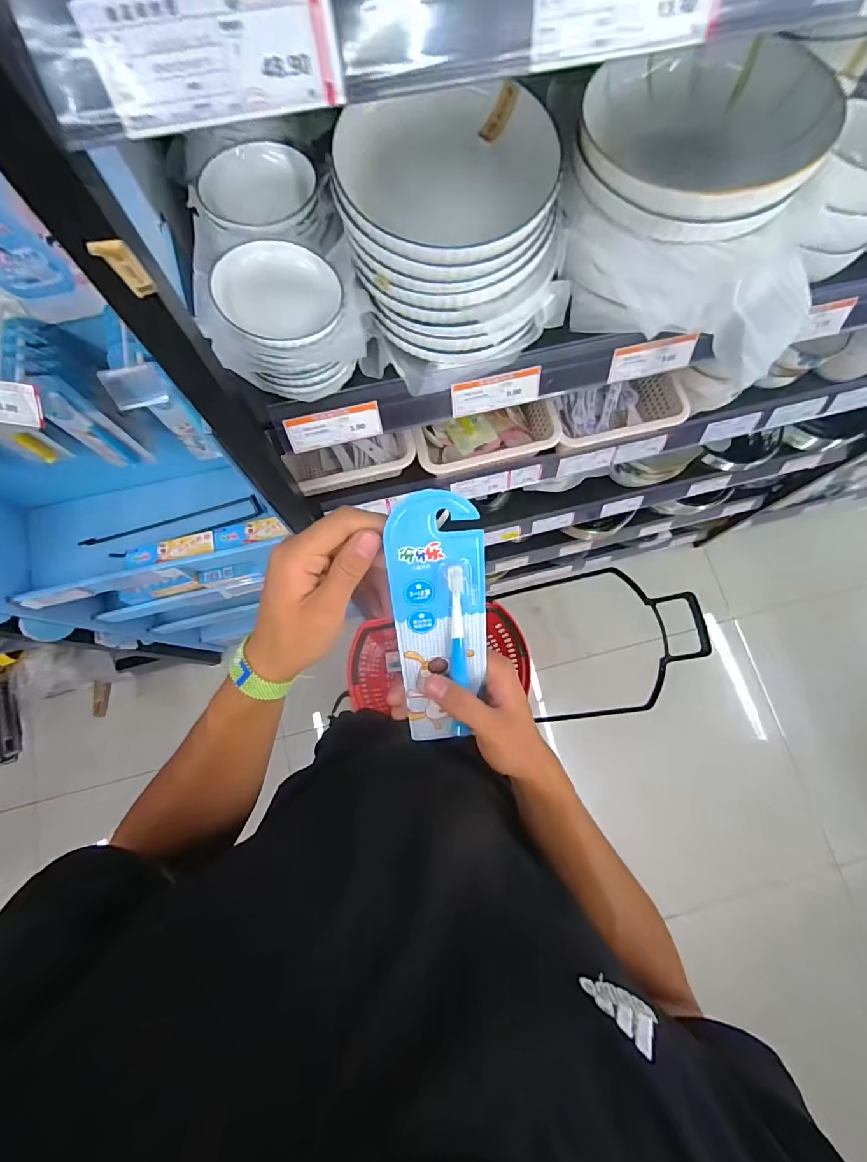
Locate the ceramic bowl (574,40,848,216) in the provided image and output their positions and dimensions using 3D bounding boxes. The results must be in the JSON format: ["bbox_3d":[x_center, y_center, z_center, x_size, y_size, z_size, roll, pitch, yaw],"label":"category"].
[{"bbox_3d":[0.230,-0.383,0.383,0.195,0.040,0.181,0,76,0],"label":"ceramic bowl"}]

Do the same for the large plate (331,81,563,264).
[{"bbox_3d":[0.014,-0.326,0.356,0.175,0.024,0.156,-17,77,-4],"label":"large plate"}]

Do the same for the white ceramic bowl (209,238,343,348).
[{"bbox_3d":[-0.133,-0.246,0.381,0.105,0.023,0.098,0,87,0],"label":"white ceramic bowl"}]

